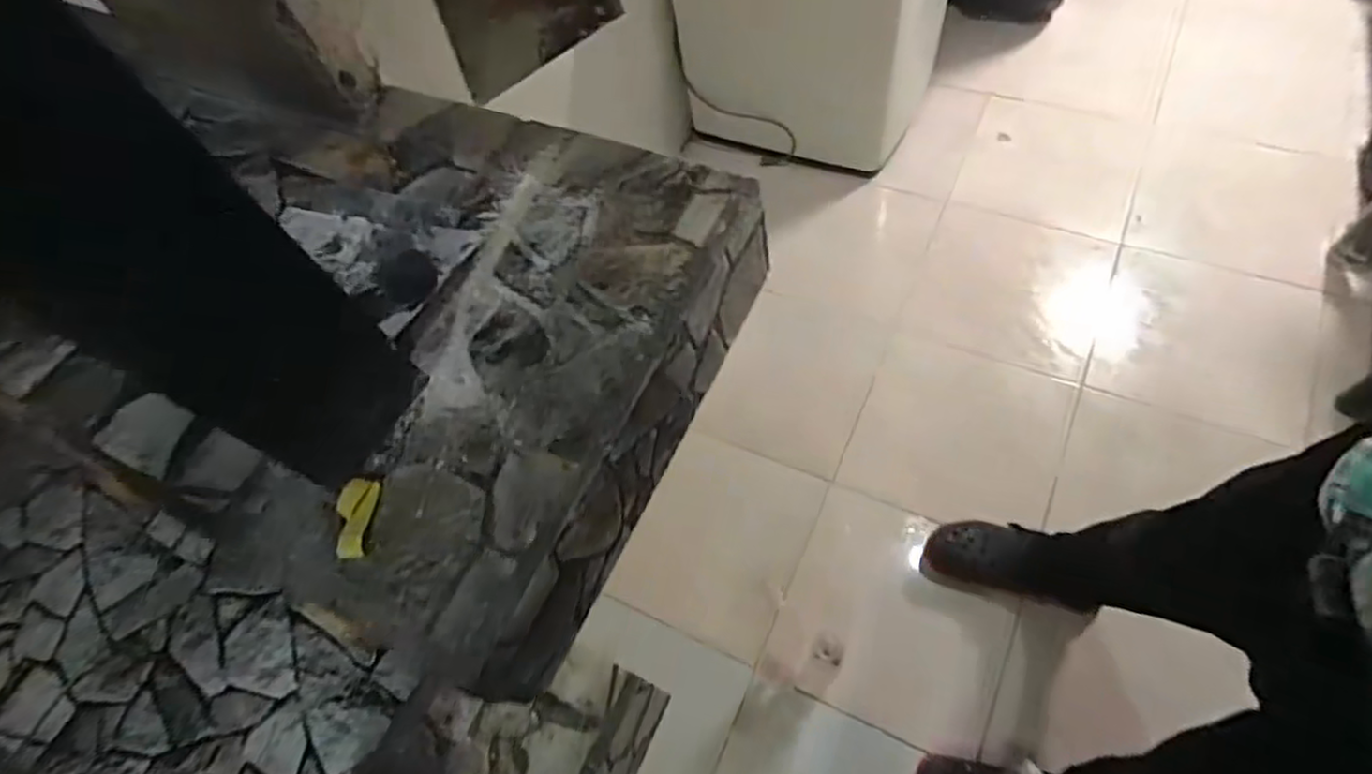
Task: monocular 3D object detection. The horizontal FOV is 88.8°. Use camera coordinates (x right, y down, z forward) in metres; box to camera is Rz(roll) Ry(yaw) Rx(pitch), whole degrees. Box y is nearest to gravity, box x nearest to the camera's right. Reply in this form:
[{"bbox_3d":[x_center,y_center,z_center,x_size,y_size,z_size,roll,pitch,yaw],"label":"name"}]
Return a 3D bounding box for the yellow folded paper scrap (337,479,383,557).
[{"bbox_3d":[-0.163,0.063,0.342,0.019,0.004,0.039,1,64,4],"label":"yellow folded paper scrap"}]

